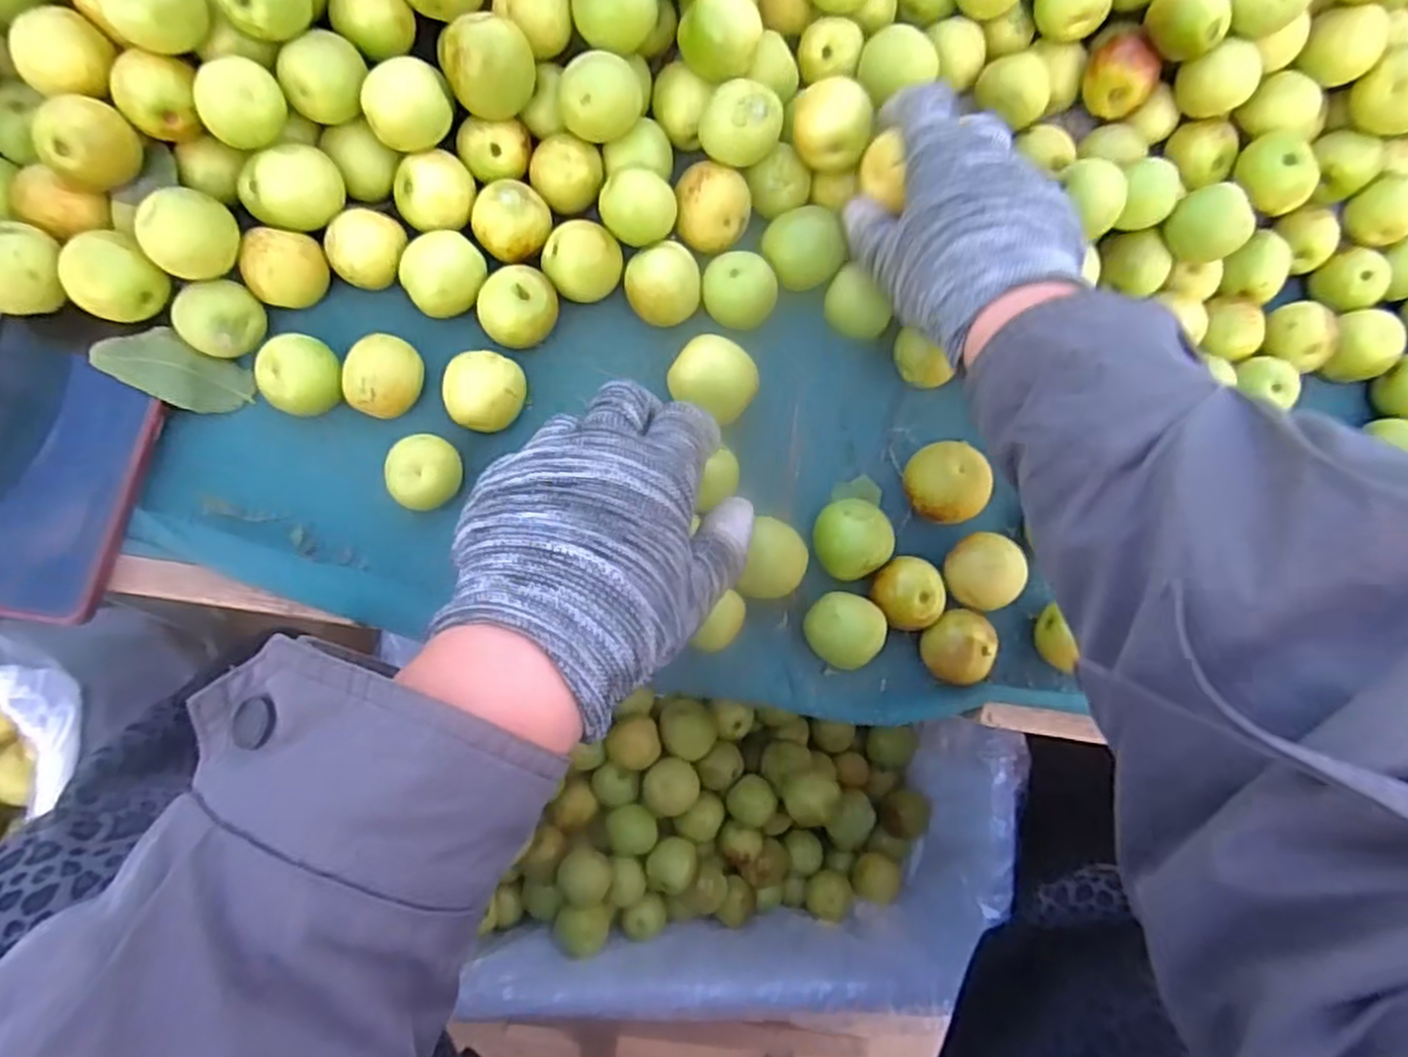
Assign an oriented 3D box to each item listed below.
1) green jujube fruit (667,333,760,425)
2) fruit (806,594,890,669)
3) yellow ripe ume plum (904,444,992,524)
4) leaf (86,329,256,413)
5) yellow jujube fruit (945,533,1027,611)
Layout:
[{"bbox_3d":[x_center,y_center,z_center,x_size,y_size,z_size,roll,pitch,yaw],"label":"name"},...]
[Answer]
[{"bbox_3d":[0.005,-0.072,0.380,0.039,0.031,0.034,35,82,-5],"label":"green jujube fruit"},{"bbox_3d":[0.066,0.049,0.383,0.036,0.034,0.034,30,83,-6],"label":"fruit"},{"bbox_3d":[0.118,-0.022,0.392,0.035,0.037,0.040,-12,89,-9],"label":"yellow ripe ume plum"},{"bbox_3d":[-0.236,-0.071,0.350,0.060,0.008,0.030,19,84,-25],"label":"leaf"},{"bbox_3d":[0.139,0.021,0.388,0.031,0.031,0.037,3,86,-8],"label":"yellow jujube fruit"}]

